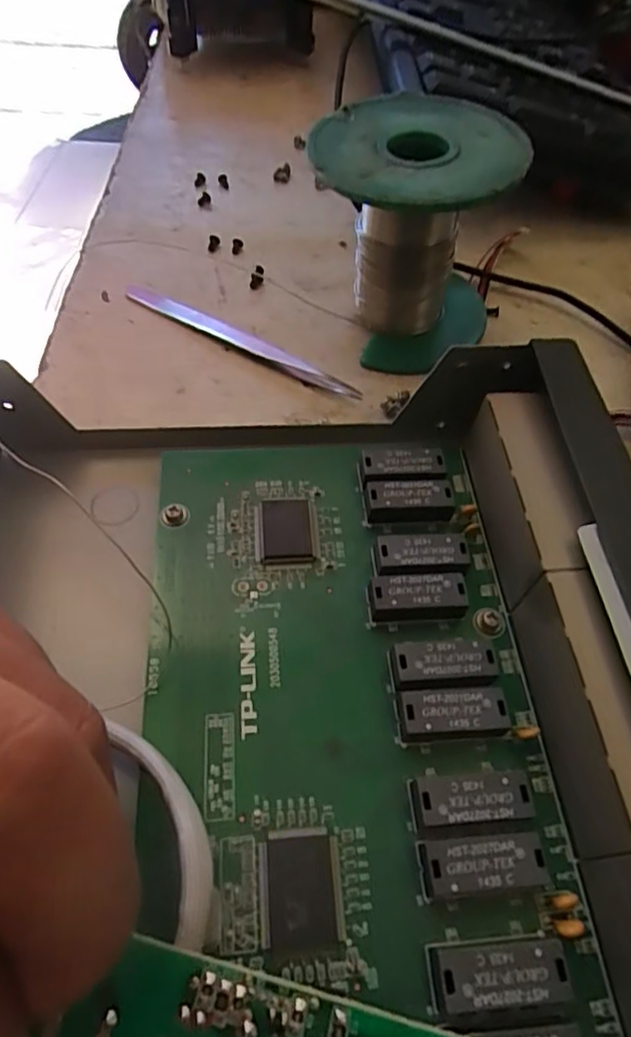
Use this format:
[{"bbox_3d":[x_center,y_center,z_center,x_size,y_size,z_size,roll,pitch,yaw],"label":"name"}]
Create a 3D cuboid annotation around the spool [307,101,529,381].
[{"bbox_3d":[0.034,-0.102,0.213,0.067,0.071,0.067,13,57,5],"label":"spool"}]

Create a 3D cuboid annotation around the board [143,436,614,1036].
[{"bbox_3d":[0.013,0.068,0.132,0.093,0.015,0.216,-7,57,-7],"label":"board"}]

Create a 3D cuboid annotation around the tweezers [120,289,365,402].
[{"bbox_3d":[-0.029,-0.068,0.226,0.102,0.004,0.010,30,60,15],"label":"tweezers"}]

